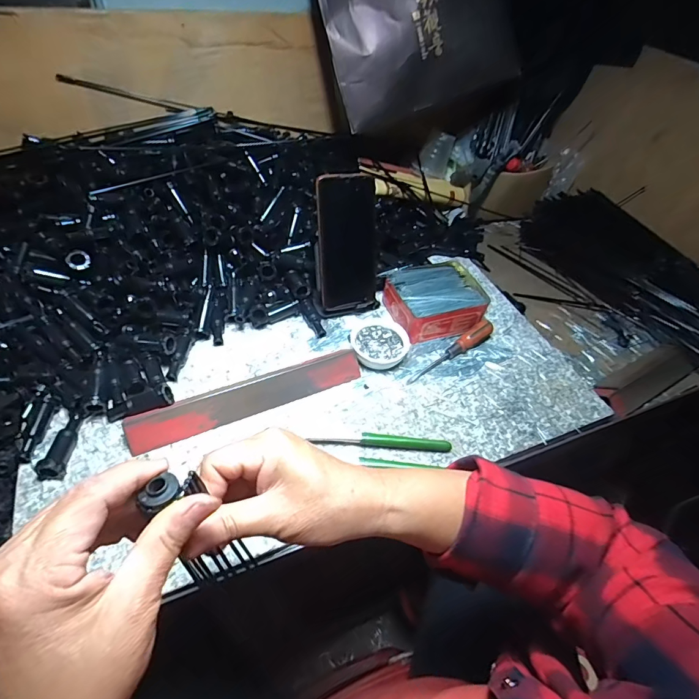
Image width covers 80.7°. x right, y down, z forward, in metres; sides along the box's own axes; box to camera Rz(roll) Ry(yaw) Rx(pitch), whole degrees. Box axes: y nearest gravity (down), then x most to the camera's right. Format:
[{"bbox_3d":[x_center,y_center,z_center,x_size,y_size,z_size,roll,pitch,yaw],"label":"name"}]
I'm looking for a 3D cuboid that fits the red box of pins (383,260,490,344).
[{"bbox_3d":[0.121,-0.070,0.577,0.125,0.043,0.103,-16,53,-19],"label":"red box of pins"}]

